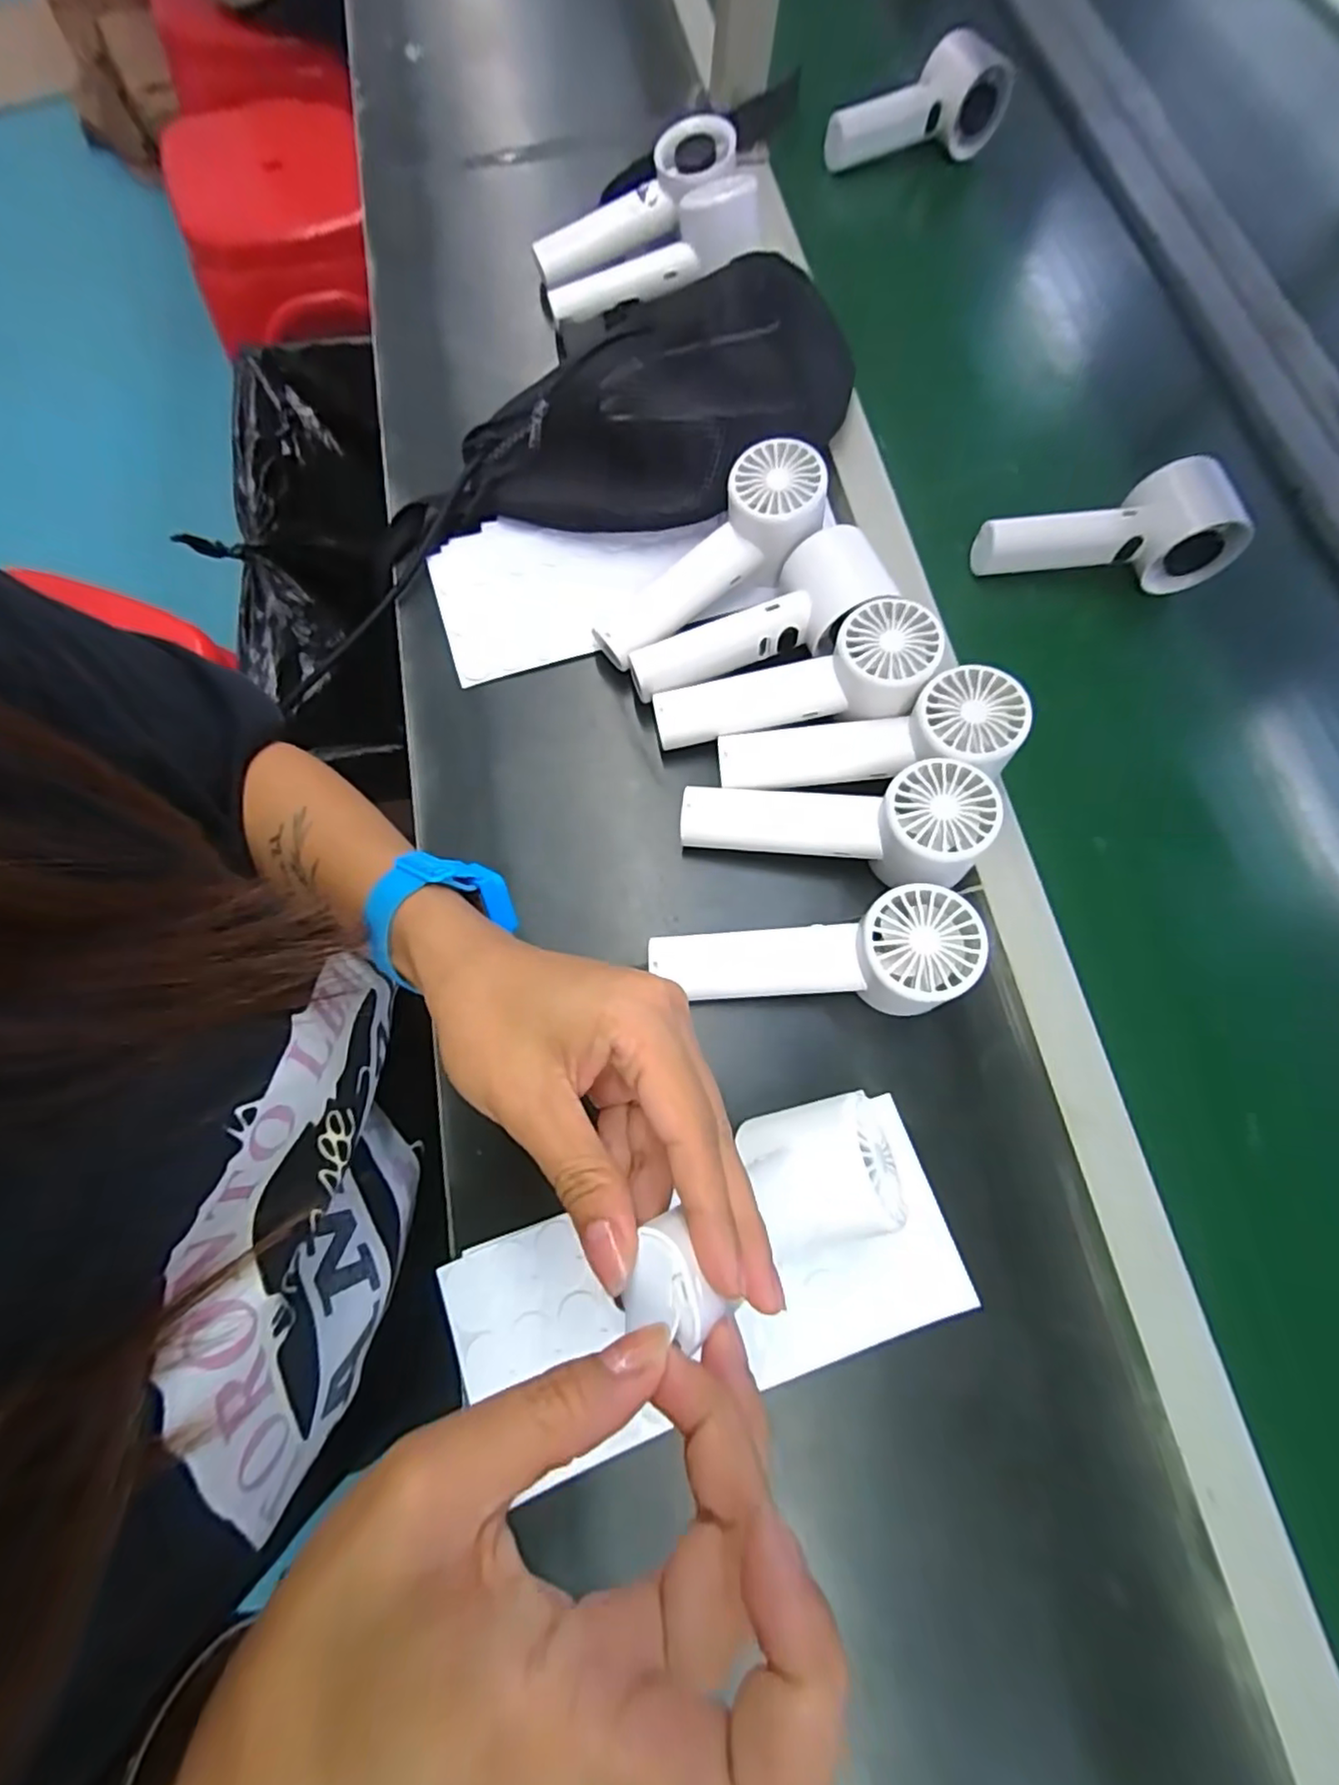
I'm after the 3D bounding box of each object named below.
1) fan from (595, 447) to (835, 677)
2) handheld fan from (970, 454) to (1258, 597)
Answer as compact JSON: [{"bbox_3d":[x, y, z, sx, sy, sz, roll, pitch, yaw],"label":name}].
[{"bbox_3d":[0.023,-0.193,0.383,0.157,0.041,0.056,-38,76,11],"label":"fan"},{"bbox_3d":[0.271,-0.229,0.410,0.154,0.061,0.048,2,72,-3],"label":"handheld fan"}]

